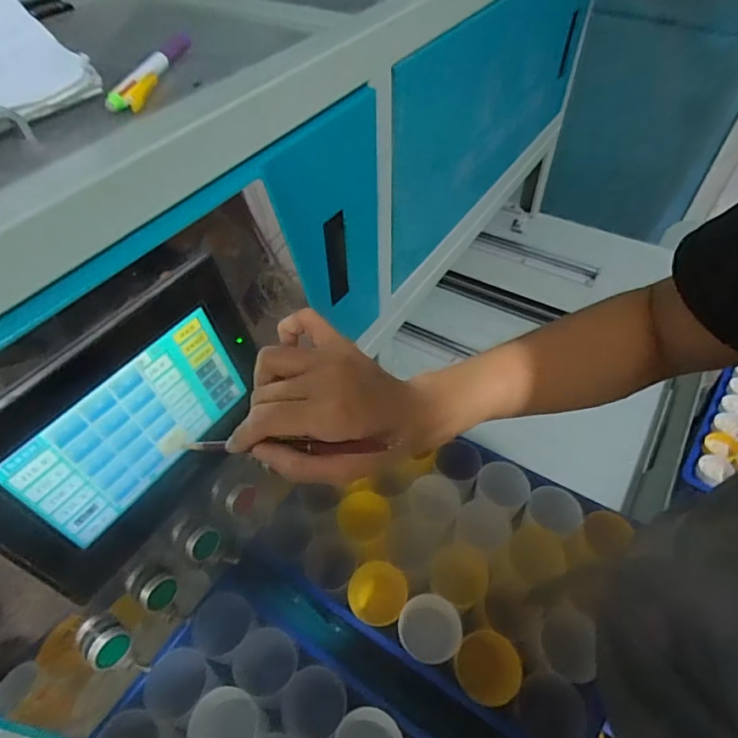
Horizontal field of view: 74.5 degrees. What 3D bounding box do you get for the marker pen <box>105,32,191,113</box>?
[{"bbox_3d":[-0.163,-0.226,0.368,0.015,0.013,0.128,3,51,6],"label":"marker pen"}]

